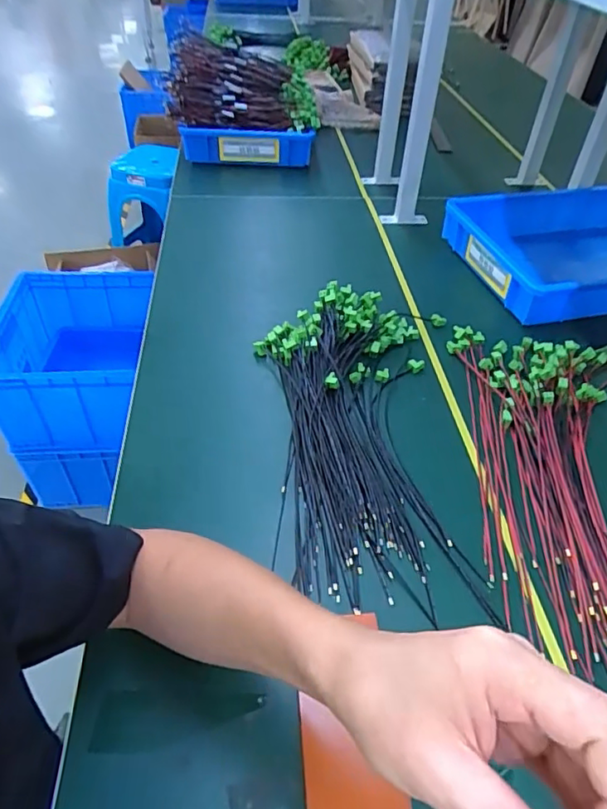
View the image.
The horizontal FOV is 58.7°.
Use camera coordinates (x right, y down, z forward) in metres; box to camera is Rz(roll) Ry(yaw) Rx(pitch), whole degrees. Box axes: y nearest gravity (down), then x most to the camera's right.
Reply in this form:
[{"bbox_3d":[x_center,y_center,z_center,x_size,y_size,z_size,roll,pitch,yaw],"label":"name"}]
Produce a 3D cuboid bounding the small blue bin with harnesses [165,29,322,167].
[{"bbox_3d":[-0.126,-0.597,1.095,0.294,0.194,0.180,-15,48,-19],"label":"small blue bin with harnesses"}]

